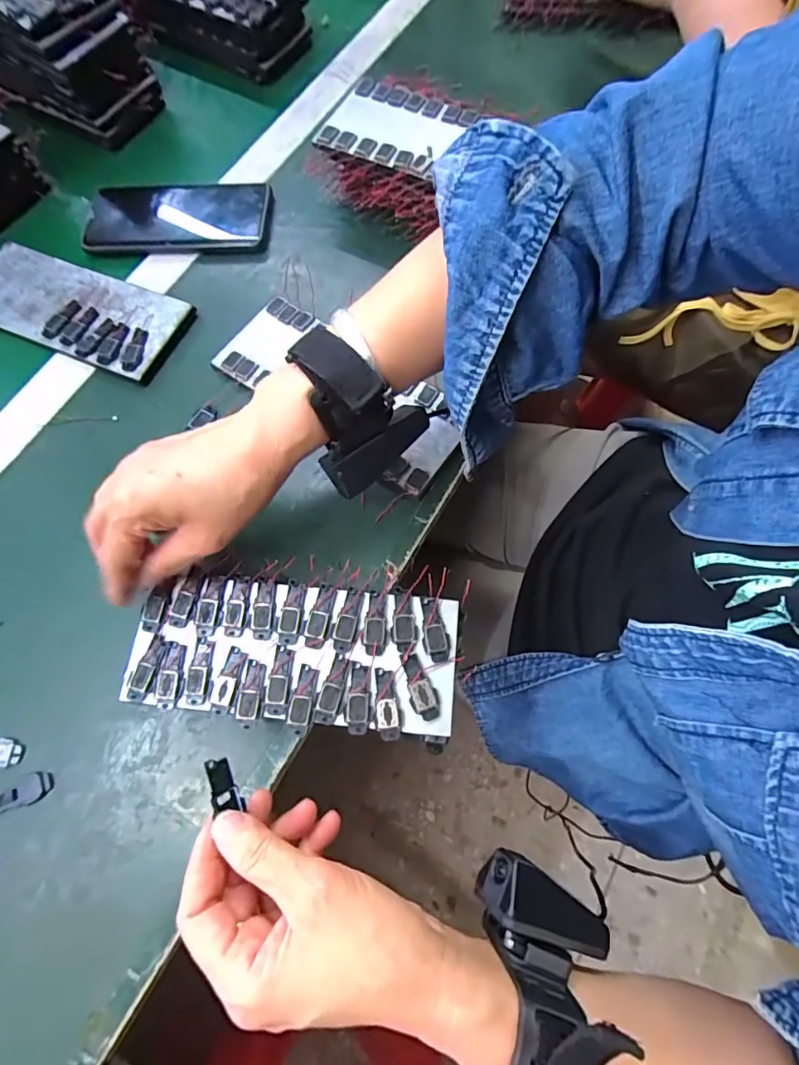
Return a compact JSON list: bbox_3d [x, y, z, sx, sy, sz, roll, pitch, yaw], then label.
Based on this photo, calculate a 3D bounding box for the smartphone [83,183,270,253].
[{"bbox_3d":[-0.196,-0.286,0.443,0.161,0.009,0.077,-1,75,1],"label":"smartphone"}]

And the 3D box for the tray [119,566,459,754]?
[{"bbox_3d":[-0.065,0.075,0.315,0.197,0.029,0.086,8,75,3],"label":"tray"}]

